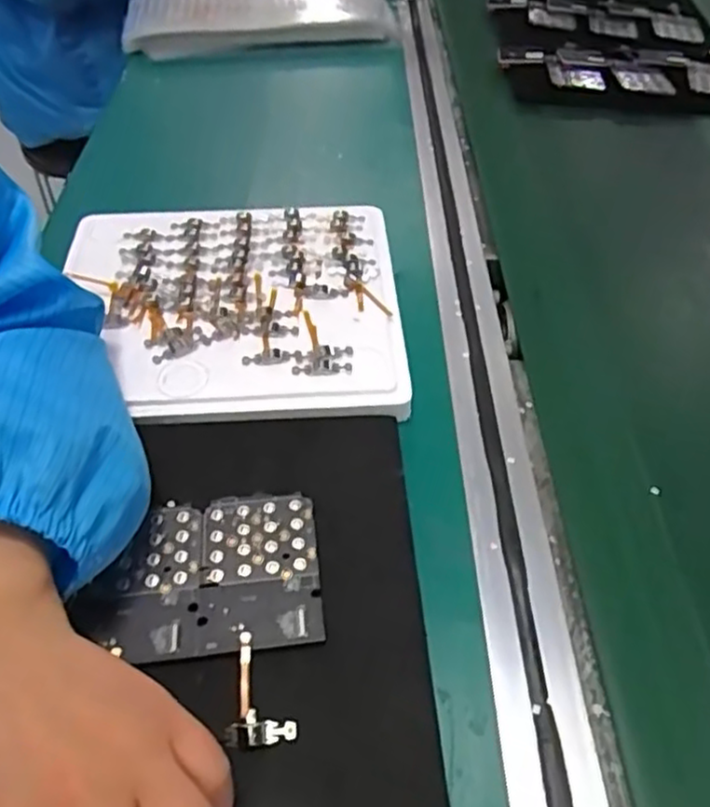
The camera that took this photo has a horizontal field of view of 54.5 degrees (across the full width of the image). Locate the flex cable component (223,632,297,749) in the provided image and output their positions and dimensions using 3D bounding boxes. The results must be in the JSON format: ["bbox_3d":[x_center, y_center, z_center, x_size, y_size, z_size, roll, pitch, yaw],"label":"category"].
[{"bbox_3d":[-0.038,0.119,0.289,0.028,0.004,0.045,2,49,1],"label":"flex cable component"}]

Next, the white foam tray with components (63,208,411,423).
[{"bbox_3d":[-0.082,-0.064,0.459,0.215,0.025,0.199,-3,49,-3],"label":"white foam tray with components"}]

